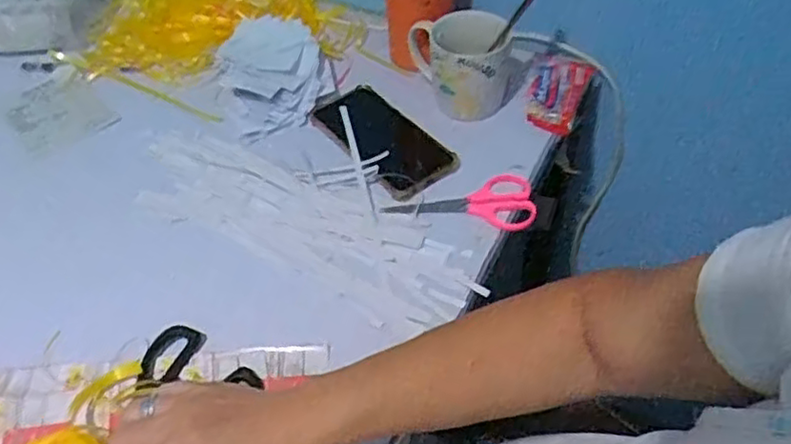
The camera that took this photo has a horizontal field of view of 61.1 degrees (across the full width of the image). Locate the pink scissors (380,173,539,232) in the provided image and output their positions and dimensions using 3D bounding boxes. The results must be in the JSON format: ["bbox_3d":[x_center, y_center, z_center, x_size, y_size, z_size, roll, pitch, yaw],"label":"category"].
[{"bbox_3d":[0.062,-0.019,0.637,0.142,0.013,0.062,-2,49,2],"label":"pink scissors"}]

